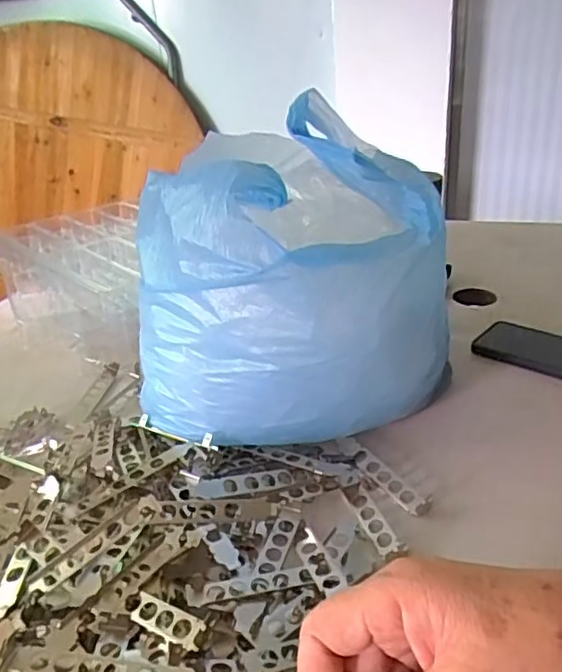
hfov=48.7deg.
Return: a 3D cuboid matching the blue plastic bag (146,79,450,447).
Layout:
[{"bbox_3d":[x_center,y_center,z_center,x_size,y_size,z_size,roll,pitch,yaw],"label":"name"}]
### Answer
[{"bbox_3d":[0.021,-0.062,0.603,0.266,0.229,0.273,6,29,19],"label":"blue plastic bag"}]

